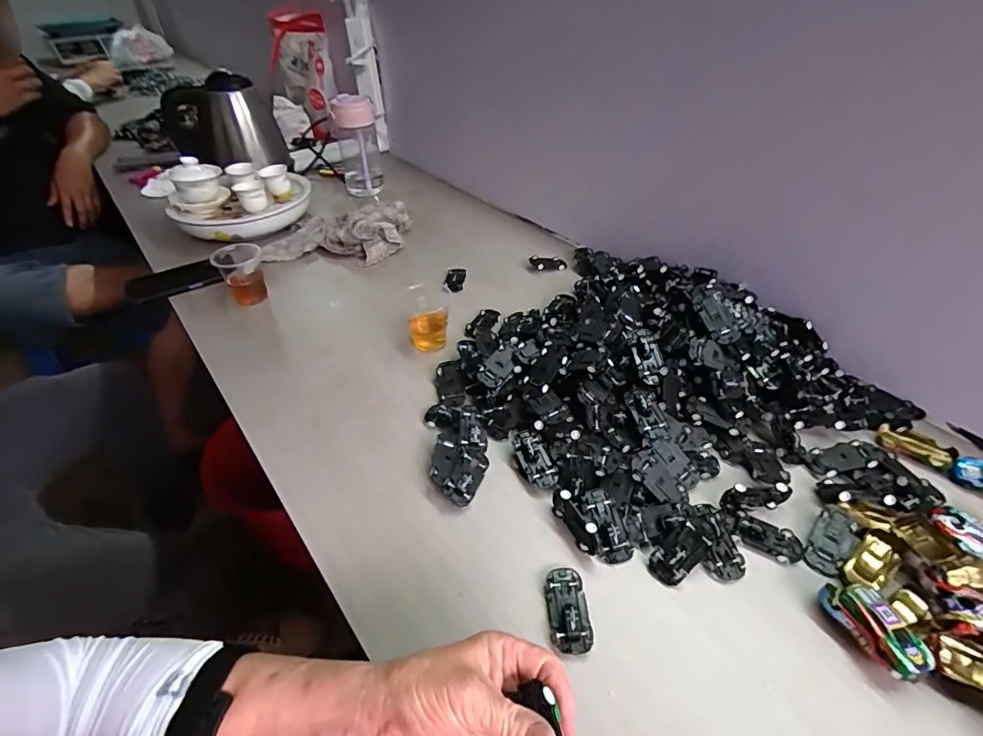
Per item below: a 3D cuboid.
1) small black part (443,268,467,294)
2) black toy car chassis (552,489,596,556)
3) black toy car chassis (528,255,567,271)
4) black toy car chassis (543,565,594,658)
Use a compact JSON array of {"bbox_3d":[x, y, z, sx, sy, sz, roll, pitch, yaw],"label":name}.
[{"bbox_3d":[-0.058,-0.140,0.762,0.031,0.011,0.060,5,44,8],"label":"small black part"},{"bbox_3d":[0.074,0.135,0.428,0.013,0.028,0.062,-21,46,-17],"label":"black toy car chassis"},{"bbox_3d":[0.094,-0.176,0.796,0.062,0.013,0.028,3,41,-18],"label":"black toy car chassis"},{"bbox_3d":[0.061,0.193,0.383,0.032,0.011,0.065,-5,43,-2],"label":"black toy car chassis"}]

